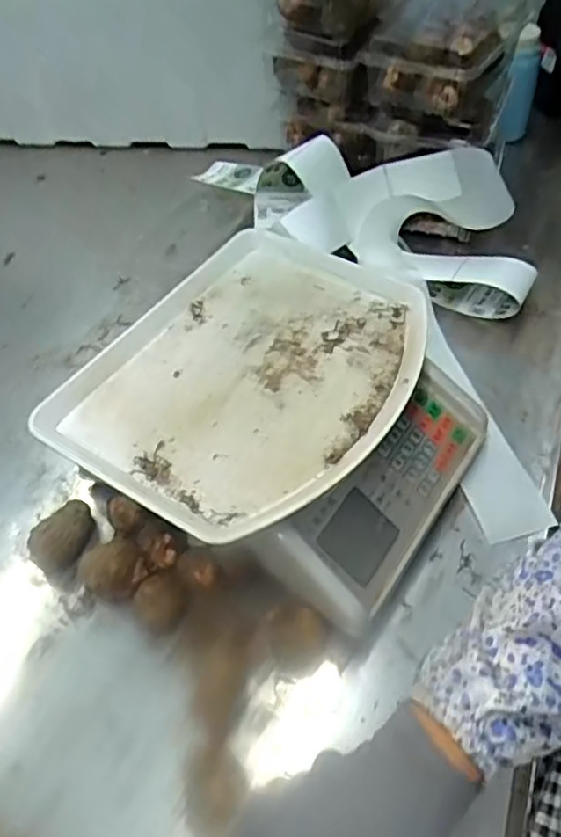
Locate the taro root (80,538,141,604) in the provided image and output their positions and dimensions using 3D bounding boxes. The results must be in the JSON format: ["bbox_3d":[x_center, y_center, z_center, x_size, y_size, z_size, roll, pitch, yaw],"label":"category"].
[{"bbox_3d":[-0.132,0.125,0.519,0.045,0.044,0.048,-2,51,2],"label":"taro root"}]

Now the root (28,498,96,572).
[{"bbox_3d":[-0.182,0.094,0.550,0.040,0.038,0.063,5,51,8],"label":"root"}]

